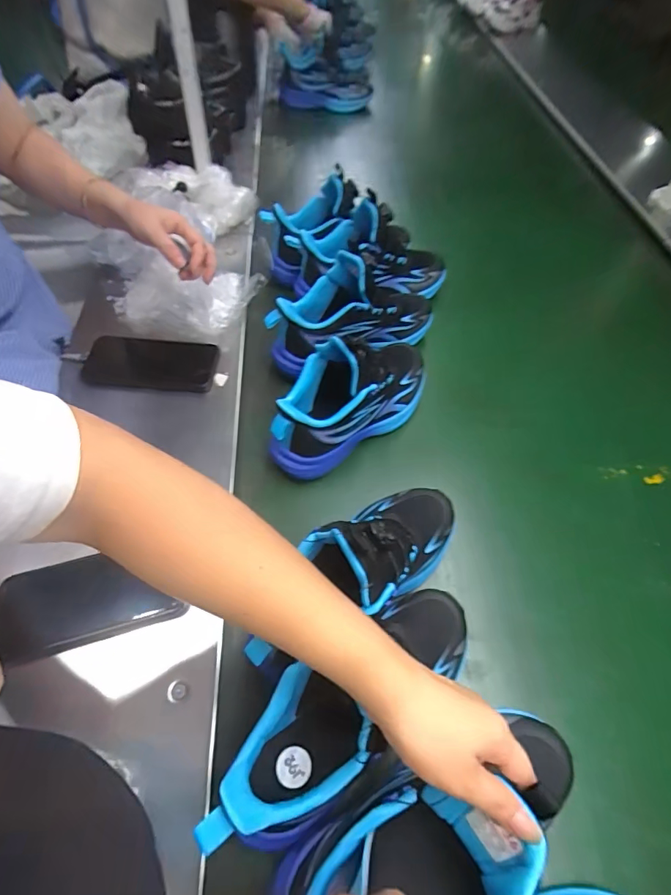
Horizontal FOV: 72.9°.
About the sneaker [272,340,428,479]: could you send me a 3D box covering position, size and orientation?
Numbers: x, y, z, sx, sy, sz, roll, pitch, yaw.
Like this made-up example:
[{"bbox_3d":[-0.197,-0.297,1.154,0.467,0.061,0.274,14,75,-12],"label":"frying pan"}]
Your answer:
[{"bbox_3d":[0.021,-0.066,0.535,0.234,0.136,0.087,-34,62,-23],"label":"sneaker"}]

